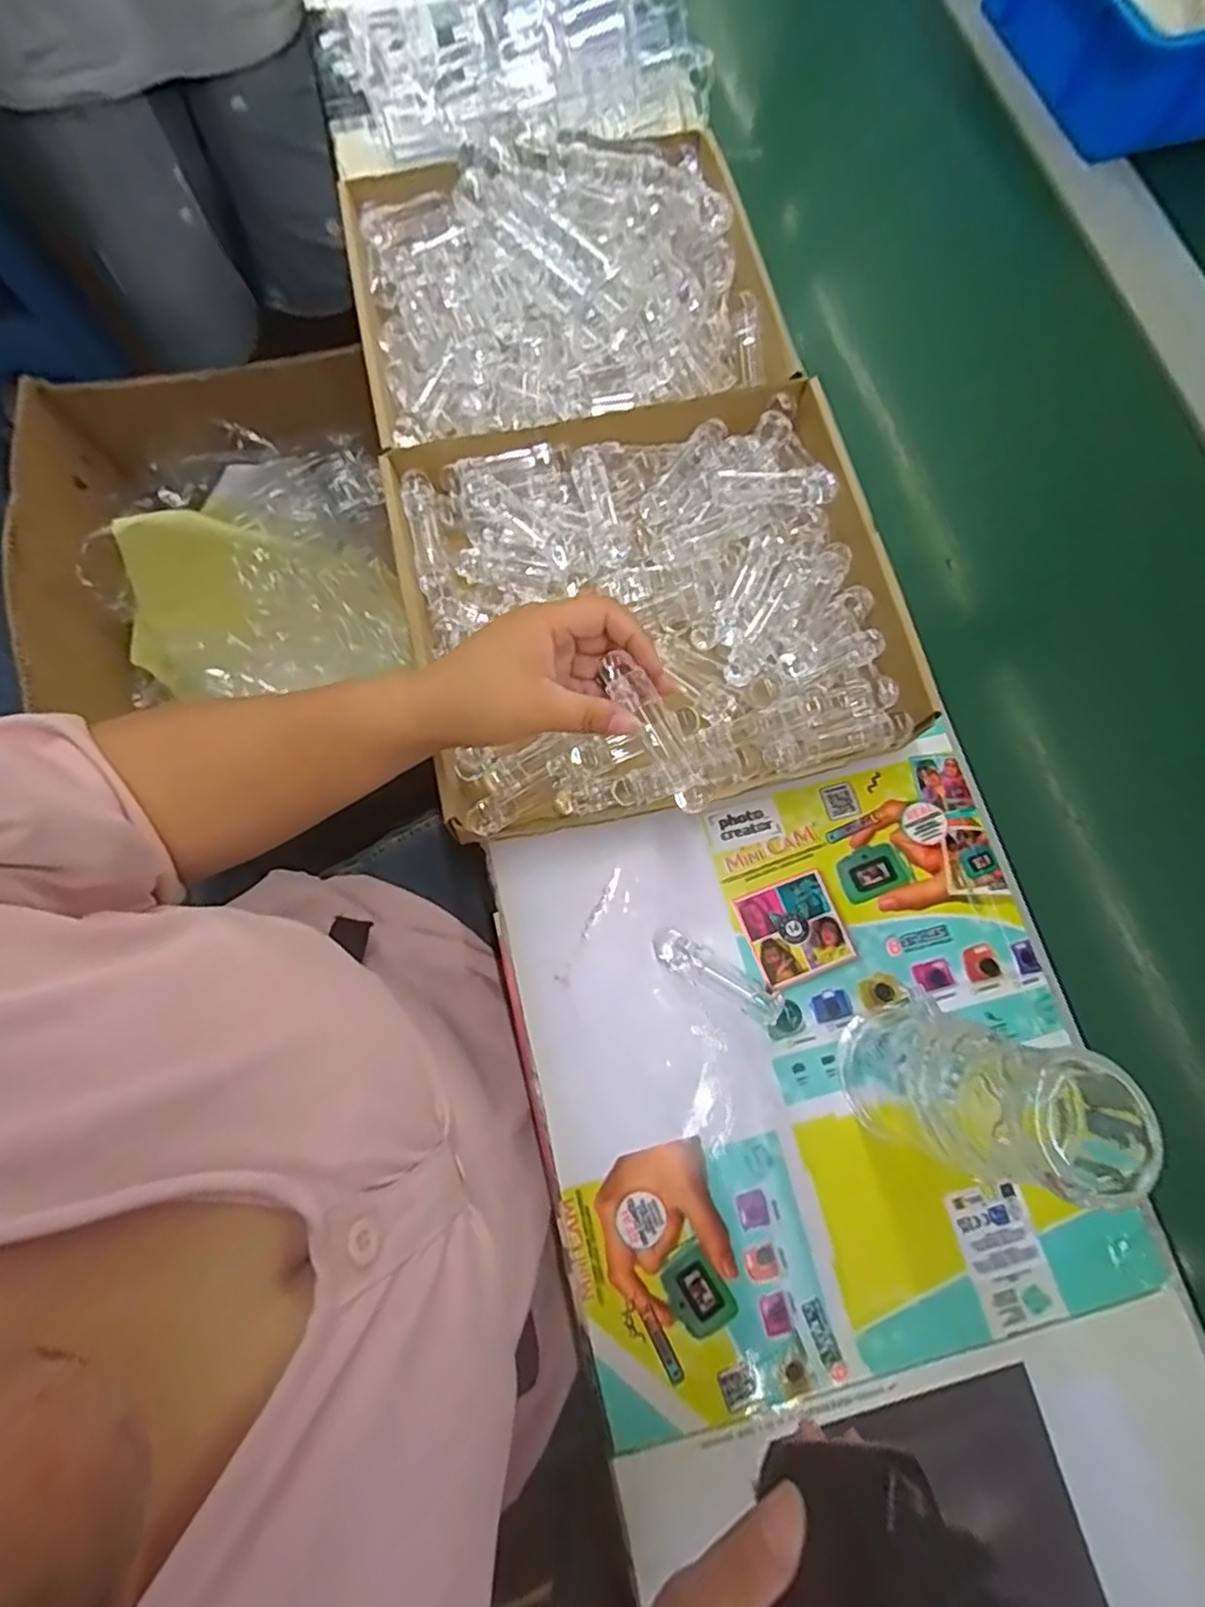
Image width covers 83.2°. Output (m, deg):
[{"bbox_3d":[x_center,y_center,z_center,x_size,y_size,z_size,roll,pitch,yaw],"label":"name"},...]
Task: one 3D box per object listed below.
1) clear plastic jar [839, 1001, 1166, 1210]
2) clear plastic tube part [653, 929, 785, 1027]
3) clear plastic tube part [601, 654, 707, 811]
[{"bbox_3d":[0.174,0.142,0.330,0.066,0.177,0.059,39,78,10],"label":"clear plastic jar"},{"bbox_3d":[0.072,0.107,0.422,0.087,0.016,0.022,30,77,8],"label":"clear plastic tube part"},{"bbox_3d":[0.031,-0.036,0.368,0.022,0.021,0.090,-32,97,-8],"label":"clear plastic tube part"}]

